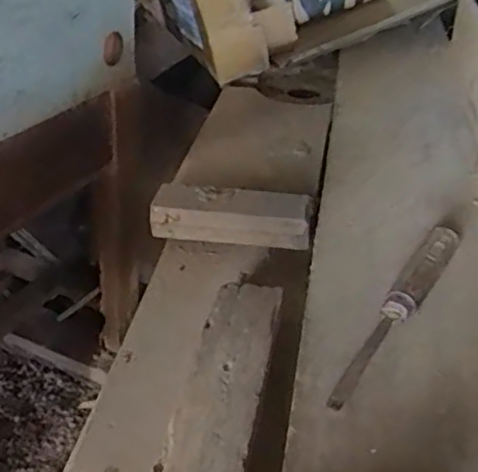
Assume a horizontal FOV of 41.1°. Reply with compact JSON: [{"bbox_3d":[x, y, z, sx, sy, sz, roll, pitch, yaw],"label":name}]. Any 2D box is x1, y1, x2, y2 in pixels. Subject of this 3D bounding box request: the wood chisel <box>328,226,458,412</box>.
[{"bbox_3d":[0.119,0.051,0.469,0.026,0.028,0.206,20,36,26],"label":"wood chisel"}]

